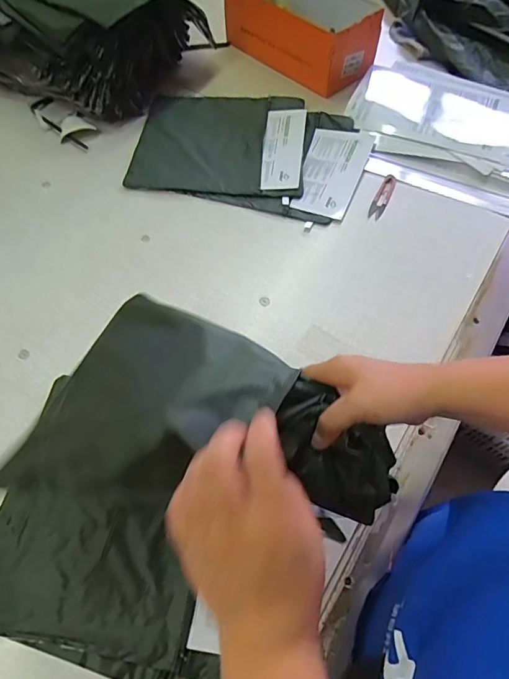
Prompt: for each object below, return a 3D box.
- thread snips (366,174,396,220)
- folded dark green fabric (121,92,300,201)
[{"bbox_3d":[0.215,-0.241,0.724,0.023,0.004,0.108,22,63,12],"label":"thread snips"},{"bbox_3d":[-0.060,-0.360,0.779,0.294,0.017,0.259,6,60,3],"label":"folded dark green fabric"}]

